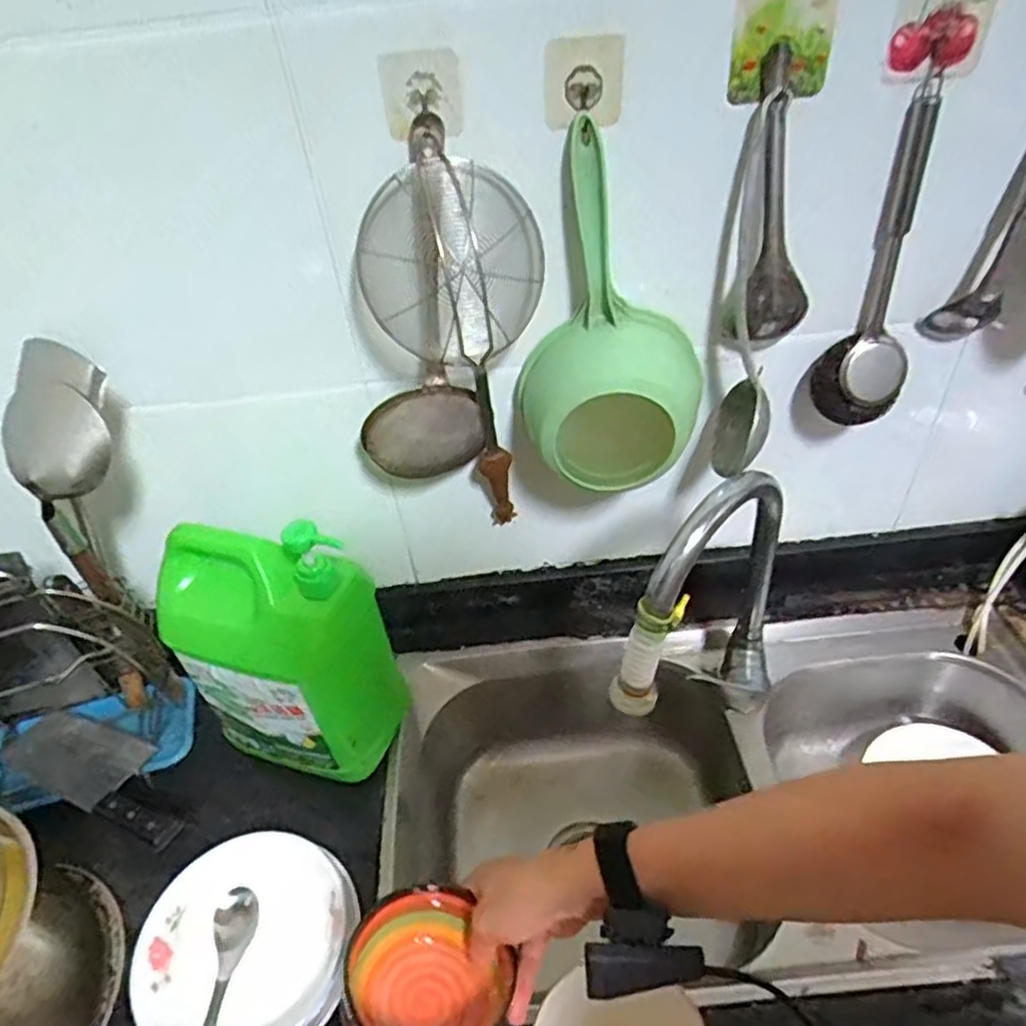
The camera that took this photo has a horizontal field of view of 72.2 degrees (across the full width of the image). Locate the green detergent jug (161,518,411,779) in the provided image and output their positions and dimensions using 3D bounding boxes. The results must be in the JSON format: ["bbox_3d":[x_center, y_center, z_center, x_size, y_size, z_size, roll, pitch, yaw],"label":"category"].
[{"bbox_3d":[-0.228,0.129,0.698,0.172,0.273,0.125,7,43,16],"label":"green detergent jug"}]

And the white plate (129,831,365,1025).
[{"bbox_3d":[-0.228,0.370,0.604,0.175,0.031,0.169,-4,41,4],"label":"white plate"}]

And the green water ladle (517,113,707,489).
[{"bbox_3d":[0.083,-0.156,0.608,0.165,0.267,0.101,2,42,11],"label":"green water ladle"}]

